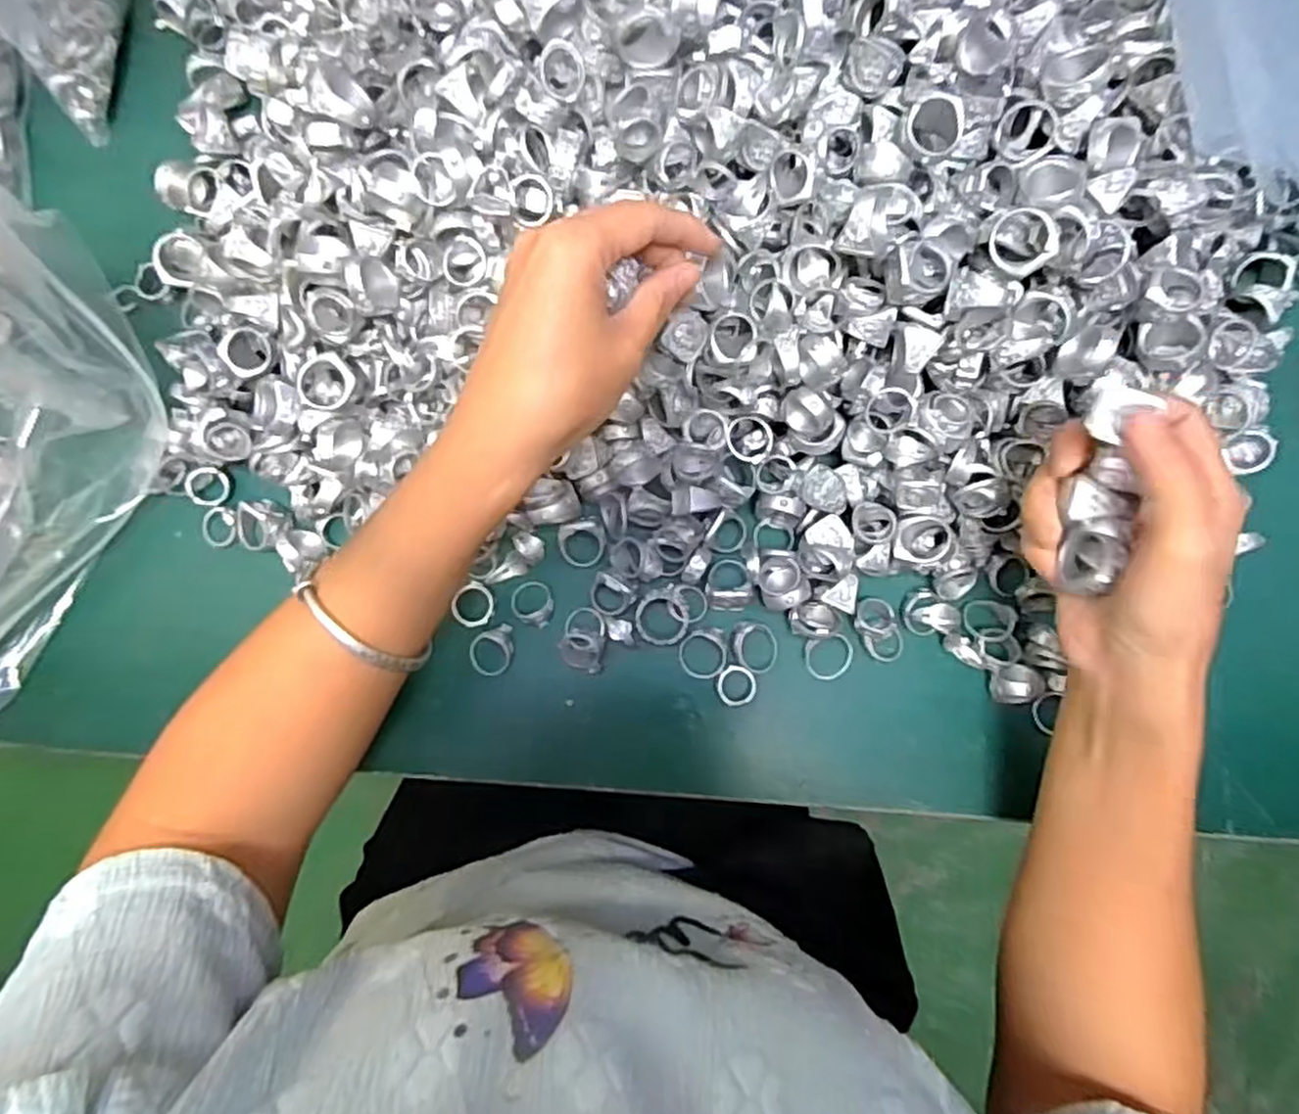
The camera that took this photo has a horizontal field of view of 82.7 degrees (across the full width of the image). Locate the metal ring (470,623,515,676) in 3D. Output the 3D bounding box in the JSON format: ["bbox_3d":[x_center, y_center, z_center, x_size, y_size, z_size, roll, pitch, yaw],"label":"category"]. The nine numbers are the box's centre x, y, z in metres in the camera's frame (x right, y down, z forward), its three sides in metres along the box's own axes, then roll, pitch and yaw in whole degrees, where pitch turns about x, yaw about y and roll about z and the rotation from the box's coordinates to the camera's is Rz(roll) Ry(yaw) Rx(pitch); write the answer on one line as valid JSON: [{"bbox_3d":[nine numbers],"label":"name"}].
[{"bbox_3d":[-0.083,0.050,0.392,0.026,0.004,0.024,0,86,-1],"label":"metal ring"}]

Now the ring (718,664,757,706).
[{"bbox_3d":[0.046,0.068,0.388,0.021,0.007,0.021,0,86,-1],"label":"ring"}]

